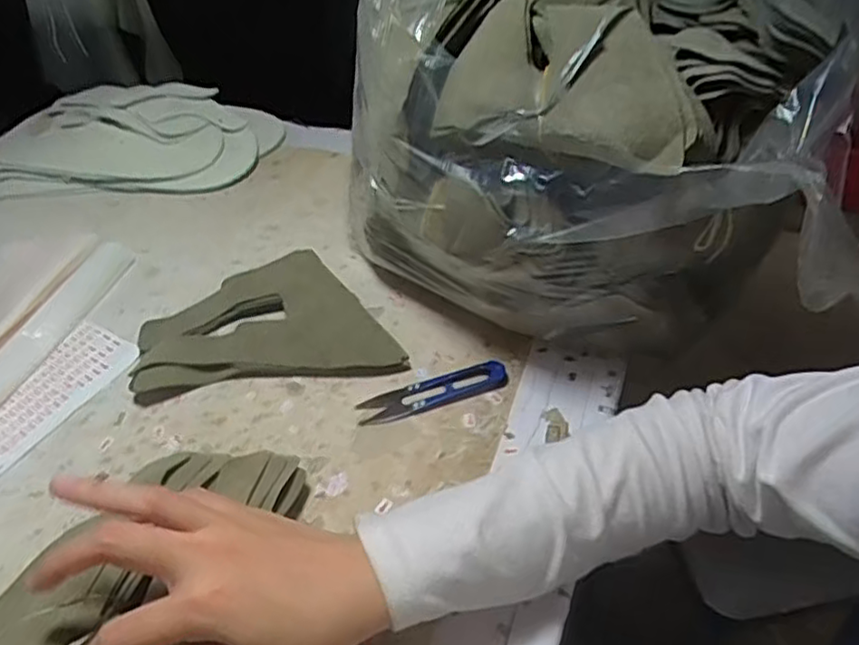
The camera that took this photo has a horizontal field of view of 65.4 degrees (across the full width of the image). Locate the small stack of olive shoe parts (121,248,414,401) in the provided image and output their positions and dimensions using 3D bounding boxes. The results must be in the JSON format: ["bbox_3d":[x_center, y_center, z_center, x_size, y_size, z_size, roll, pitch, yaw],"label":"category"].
[{"bbox_3d":[-0.121,-0.008,0.512,0.189,0.020,0.133,-6,45,-1],"label":"small stack of olive shoe parts"}]

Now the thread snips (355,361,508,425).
[{"bbox_3d":[0.003,0.047,0.457,0.102,0.010,0.023,-12,46,-7],"label":"thread snips"}]

